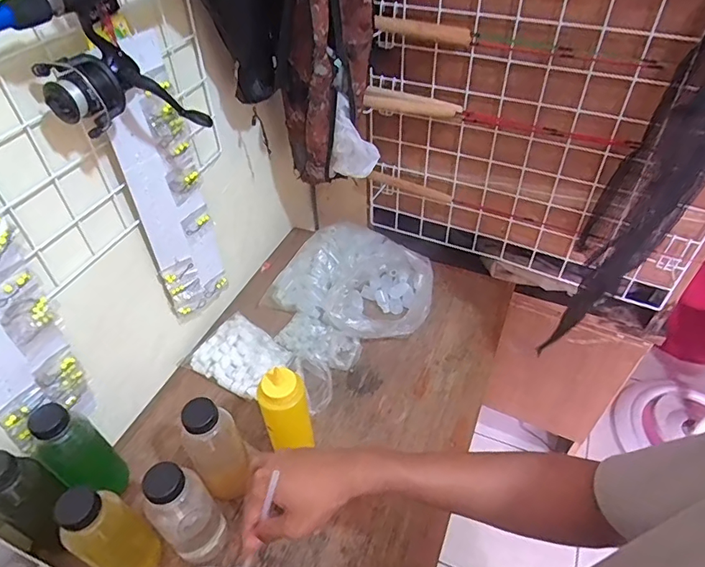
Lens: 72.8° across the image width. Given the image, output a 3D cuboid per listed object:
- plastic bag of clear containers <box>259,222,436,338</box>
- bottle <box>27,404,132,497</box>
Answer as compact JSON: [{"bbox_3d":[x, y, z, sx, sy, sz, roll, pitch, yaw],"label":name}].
[{"bbox_3d":[0.012,-0.011,0.885,0.279,0.081,0.211,23,50,23],"label":"plastic bag of clear containers"},{"bbox_3d":[-0.342,0.217,0.604,0.052,0.177,0.063,32,54,29],"label":"bottle"}]

